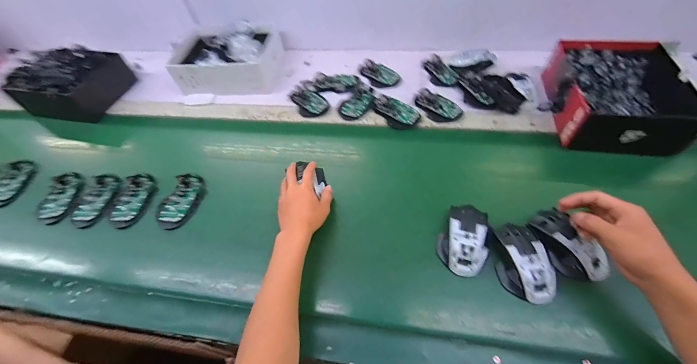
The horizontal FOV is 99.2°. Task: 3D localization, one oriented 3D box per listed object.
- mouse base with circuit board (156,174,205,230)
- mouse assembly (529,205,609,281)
[{"bbox_3d":[-0.329,0.034,0.575,0.067,0.019,0.110,7,56,10],"label":"mouse base with circuit board"},{"bbox_3d":[0.323,0.091,0.441,0.065,0.039,0.113,-18,55,-8],"label":"mouse assembly"}]

